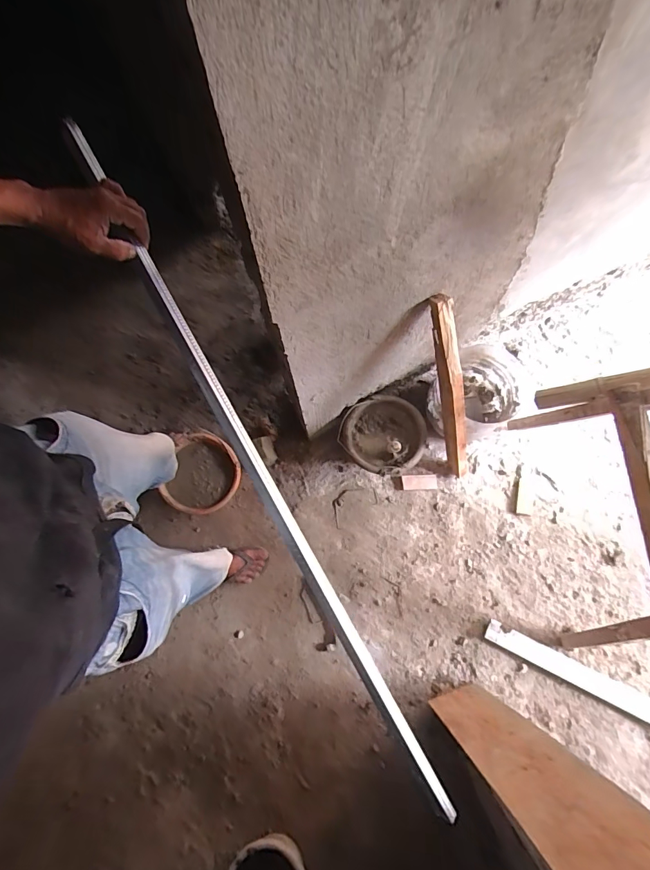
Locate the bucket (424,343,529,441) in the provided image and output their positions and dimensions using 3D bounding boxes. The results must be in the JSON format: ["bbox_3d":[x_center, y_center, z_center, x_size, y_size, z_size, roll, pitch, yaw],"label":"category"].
[{"bbox_3d":[0.462,-0.110,1.338,0.251,0.257,0.243,-1,73,2],"label":"bucket"}]

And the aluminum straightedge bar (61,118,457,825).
[{"bbox_3d":[-0.076,0.058,0.559,0.031,0.021,1.009,-28,92,-7],"label":"aluminum straightedge bar"}]

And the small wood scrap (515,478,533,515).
[{"bbox_3d":[0.652,0.201,1.365,0.049,0.007,0.120,12,74,6],"label":"small wood scrap"}]

